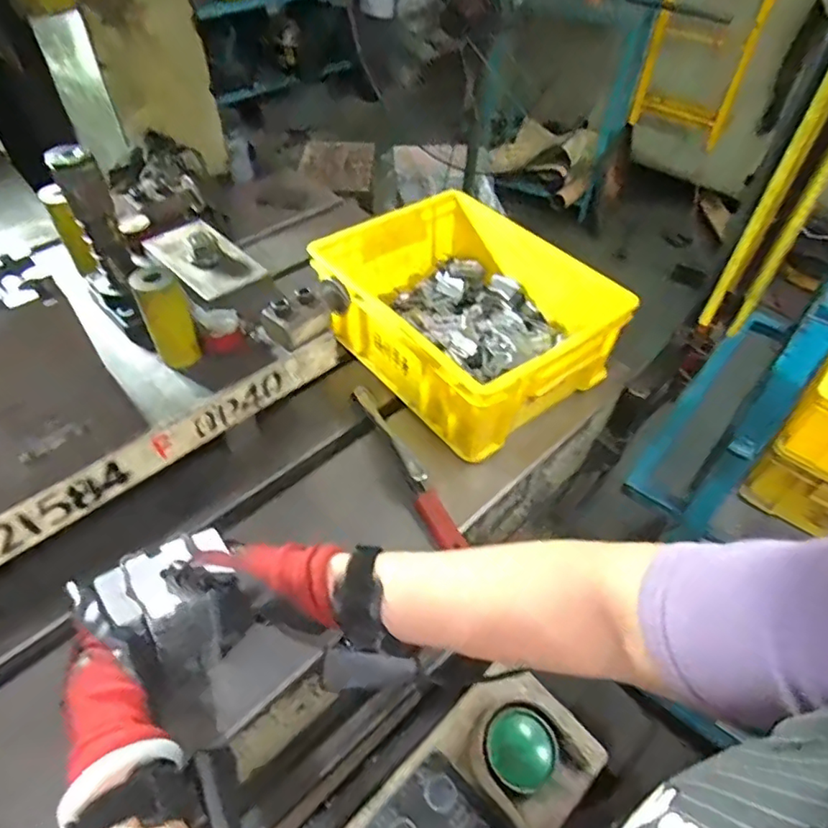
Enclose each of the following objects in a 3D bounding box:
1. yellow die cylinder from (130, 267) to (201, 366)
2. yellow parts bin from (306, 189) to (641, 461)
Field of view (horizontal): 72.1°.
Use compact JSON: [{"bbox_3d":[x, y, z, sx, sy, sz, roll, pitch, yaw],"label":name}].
[{"bbox_3d":[-0.232,-0.092,0.540,0.039,0.095,0.030,-24,53,-21],"label":"yellow die cylinder"},{"bbox_3d":[0.061,-0.132,0.741,0.251,0.130,0.346,-31,56,-26],"label":"yellow parts bin"}]

